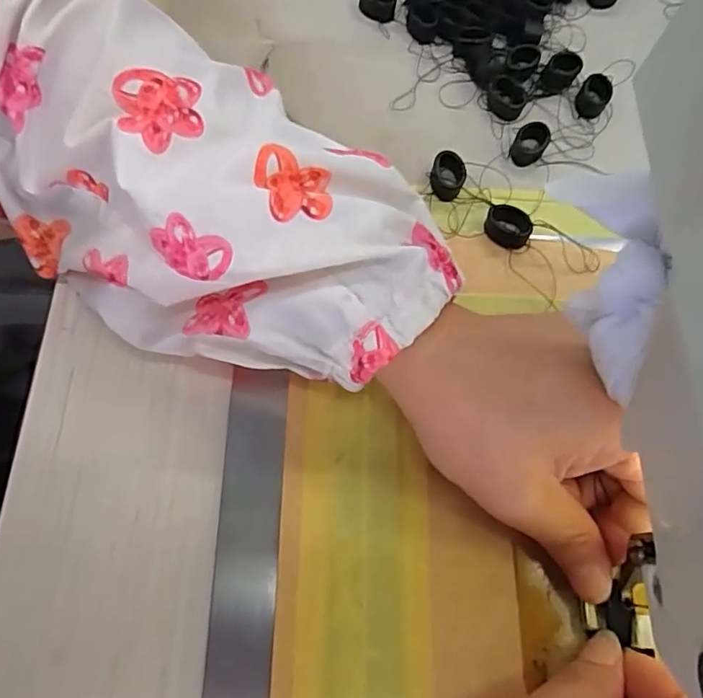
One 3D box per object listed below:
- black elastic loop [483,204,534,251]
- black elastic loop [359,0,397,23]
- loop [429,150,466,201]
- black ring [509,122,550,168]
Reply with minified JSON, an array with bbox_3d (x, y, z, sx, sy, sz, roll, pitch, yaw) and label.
[{"bbox_3d":[0.069,-0.054,0.247,0.020,0.010,0.015,23,70,5],"label":"black elastic loop"},{"bbox_3d":[0.014,-0.182,0.293,0.019,0.011,0.015,24,70,6],"label":"black elastic loop"},{"bbox_3d":[0.044,-0.078,0.254,0.015,0.009,0.020,17,69,3],"label":"loop"},{"bbox_3d":[0.085,-0.098,0.266,0.015,0.007,0.020,27,70,7],"label":"black ring"}]

